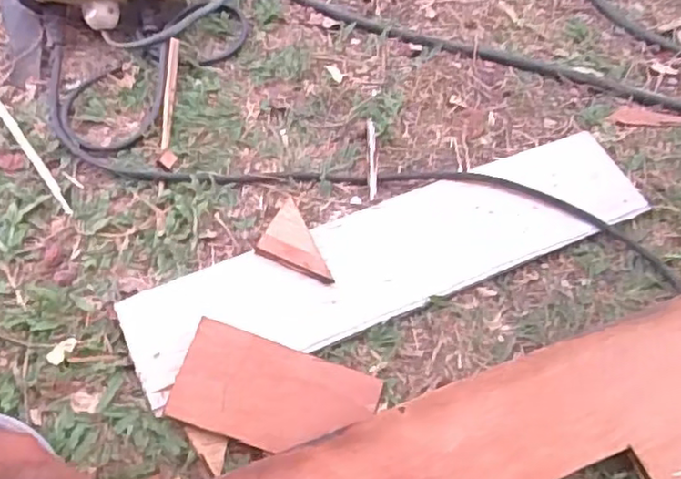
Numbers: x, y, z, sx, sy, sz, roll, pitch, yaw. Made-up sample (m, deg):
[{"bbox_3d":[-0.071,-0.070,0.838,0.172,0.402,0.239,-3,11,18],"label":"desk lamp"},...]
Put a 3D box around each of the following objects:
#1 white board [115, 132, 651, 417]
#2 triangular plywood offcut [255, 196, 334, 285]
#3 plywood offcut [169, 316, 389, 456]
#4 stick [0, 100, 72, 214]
[{"bbox_3d":[0.049,0.010,0.565,0.453,0.018,0.101,-21,63,-14],"label":"white board"},{"bbox_3d":[-0.045,0.004,0.554,0.045,0.004,0.089,-20,63,-14],"label":"triangular plywood offcut"},{"bbox_3d":[-0.048,0.114,0.492,0.140,0.005,0.074,19,64,3],"label":"plywood offcut"},{"bbox_3d":[-0.280,-0.080,0.604,0.008,0.005,0.158,-33,67,-20],"label":"stick"}]

